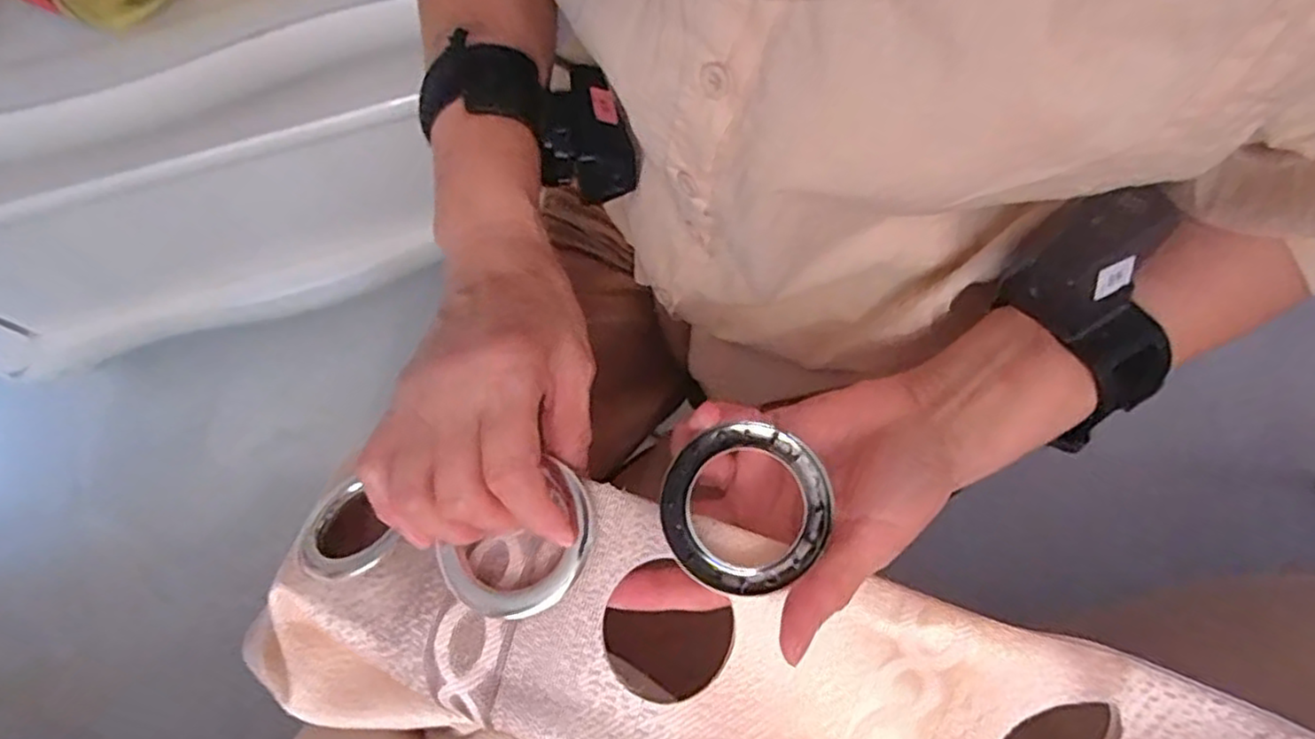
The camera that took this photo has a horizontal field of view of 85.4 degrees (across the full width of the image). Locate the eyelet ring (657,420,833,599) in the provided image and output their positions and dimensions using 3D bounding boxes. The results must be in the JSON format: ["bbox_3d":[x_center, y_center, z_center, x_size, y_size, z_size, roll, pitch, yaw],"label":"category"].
[{"bbox_3d":[0.032,0.051,0.269,0.059,0.008,0.060,0,72,0],"label":"eyelet ring"}]

